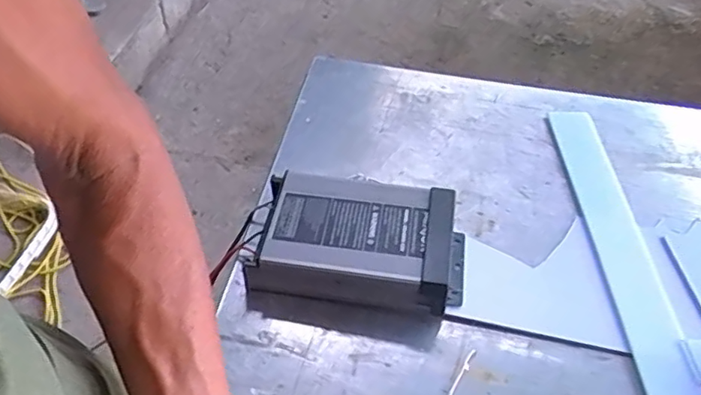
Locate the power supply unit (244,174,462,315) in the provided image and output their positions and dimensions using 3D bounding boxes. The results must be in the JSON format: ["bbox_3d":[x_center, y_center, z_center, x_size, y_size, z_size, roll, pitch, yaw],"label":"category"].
[{"bbox_3d":[0.010,0.041,0.545,0.184,0.054,0.110,8,48,4],"label":"power supply unit"}]

